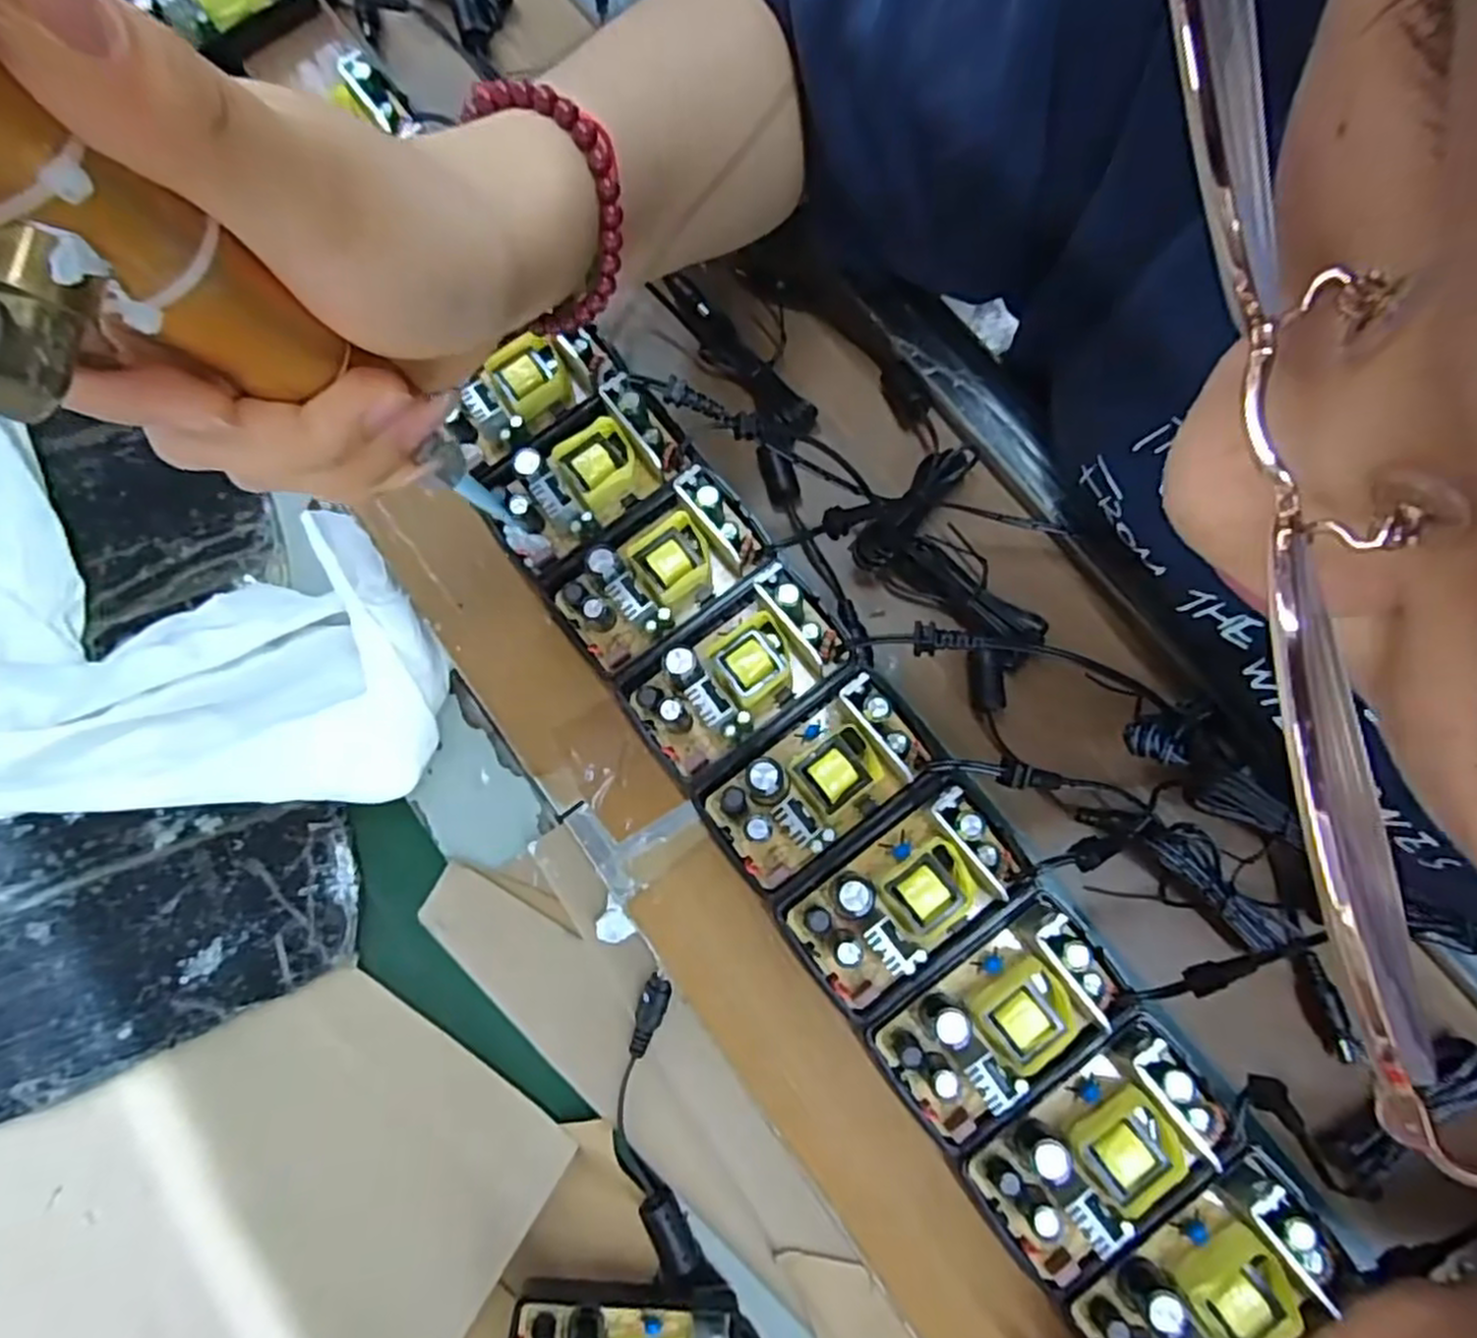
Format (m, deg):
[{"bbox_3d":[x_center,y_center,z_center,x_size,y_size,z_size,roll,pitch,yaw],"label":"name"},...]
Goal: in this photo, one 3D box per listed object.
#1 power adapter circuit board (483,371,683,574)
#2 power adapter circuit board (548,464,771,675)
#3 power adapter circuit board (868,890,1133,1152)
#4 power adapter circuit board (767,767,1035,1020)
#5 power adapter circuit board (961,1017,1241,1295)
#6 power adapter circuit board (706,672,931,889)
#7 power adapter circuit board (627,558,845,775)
[{"bbox_3d":[-0.061,-0.078,0.291,0.077,0.021,0.042,-39,79,-6],"label":"power adapter circuit board"},{"bbox_3d":[-0.030,-0.037,0.284,0.077,0.025,0.045,-41,79,-7],"label":"power adapter circuit board"},{"bbox_3d":[0.086,0.114,0.244,0.078,0.024,0.045,-36,78,-6],"label":"power adapter circuit board"},{"bbox_3d":[0.055,0.075,0.254,0.079,0.020,0.048,-39,79,-6],"label":"power adapter circuit board"},{"bbox_3d":[0.115,0.150,0.236,0.081,0.021,0.045,-35,78,-5],"label":"power adapter circuit board"},{"bbox_3d":[0.028,0.040,0.263,0.075,0.019,0.040,-38,78,-6],"label":"power adapter circuit board"},{"bbox_3d":[-0.001,0.000,0.272,0.076,0.022,0.044,-38,78,-6],"label":"power adapter circuit board"}]

